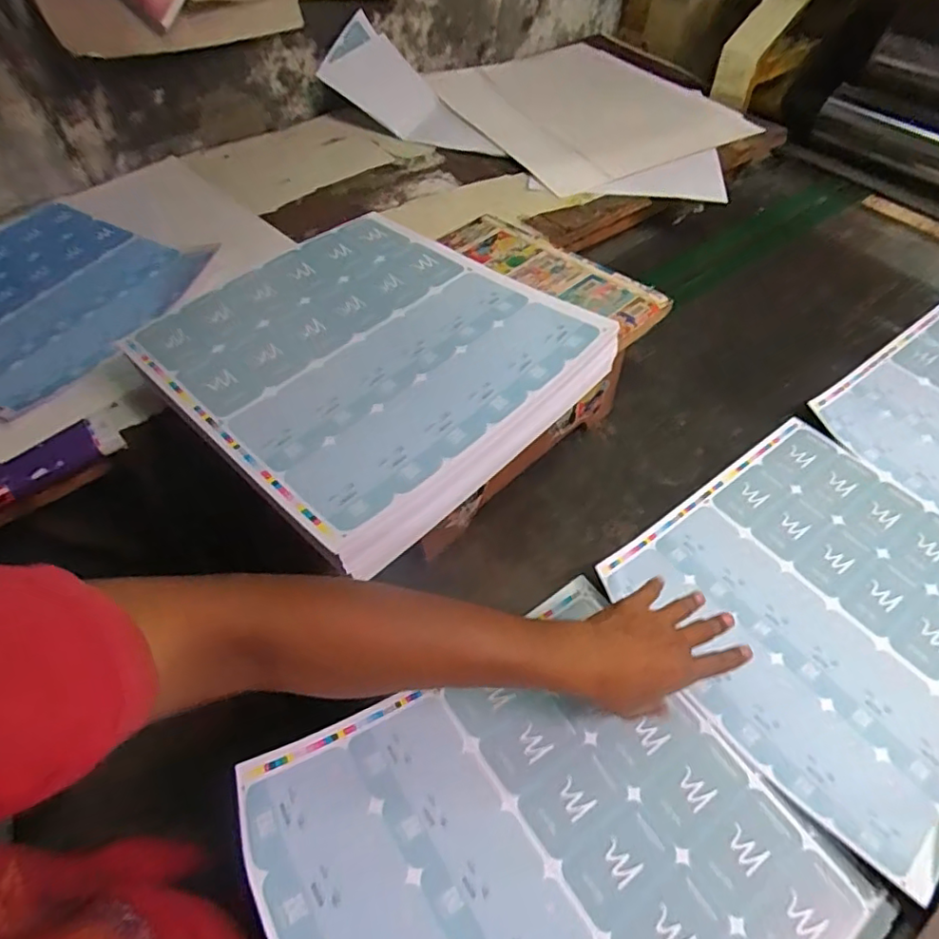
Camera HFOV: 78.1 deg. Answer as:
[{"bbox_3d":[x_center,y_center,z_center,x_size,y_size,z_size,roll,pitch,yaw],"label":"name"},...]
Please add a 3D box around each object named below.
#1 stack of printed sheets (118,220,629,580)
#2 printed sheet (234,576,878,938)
[{"bbox_3d":[-0.114,-0.127,0.619,0.402,0.056,0.354,37,63,25],"label":"stack of printed sheets"},{"bbox_3d":[0.073,0.300,0.439,0.387,0.042,0.364,-16,51,-36],"label":"printed sheet"}]

